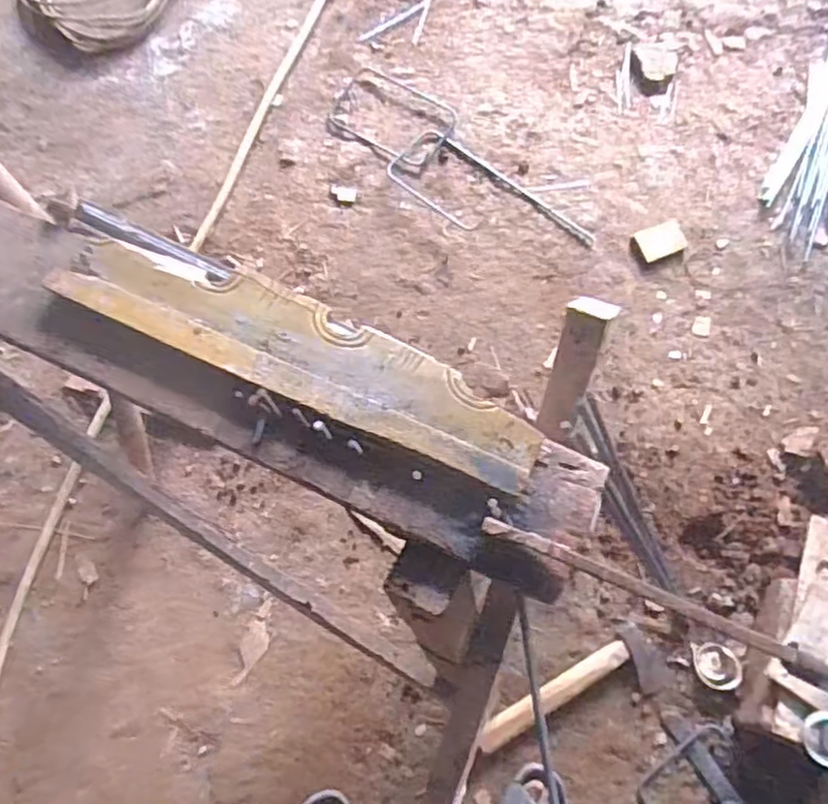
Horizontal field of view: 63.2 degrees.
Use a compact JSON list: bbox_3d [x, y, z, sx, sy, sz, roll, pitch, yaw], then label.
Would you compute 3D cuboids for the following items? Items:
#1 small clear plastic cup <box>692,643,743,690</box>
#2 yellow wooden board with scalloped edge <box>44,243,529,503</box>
[{"bbox_3d":[0.532,0.466,1.189,0.073,0.039,0.076,-1,72,2],"label":"small clear plastic cup"},{"bbox_3d":[-0.104,-0.050,0.581,0.447,0.025,0.086,23,74,9],"label":"yellow wooden board with scalloped edge"}]

